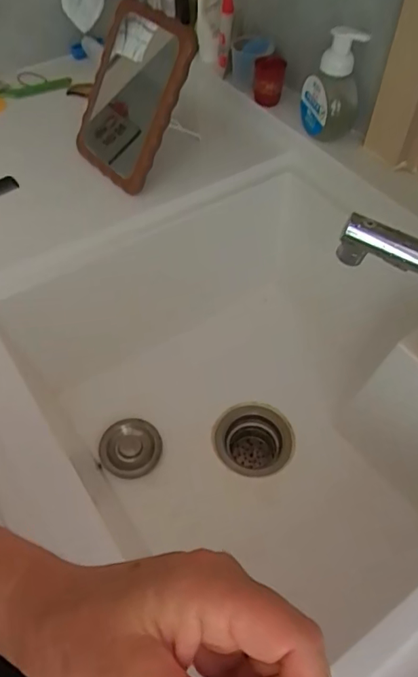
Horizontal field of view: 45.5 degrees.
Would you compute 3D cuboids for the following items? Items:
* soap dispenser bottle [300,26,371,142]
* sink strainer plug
[{"bbox_3d":[0.164,-0.340,0.674,0.050,0.143,0.084,-17,55,-11],"label":"soap dispenser bottle"},{"bbox_3d":[-0.105,0.149,0.686,0.081,0.013,0.086,0,54,0],"label":"sink strainer plug"}]

